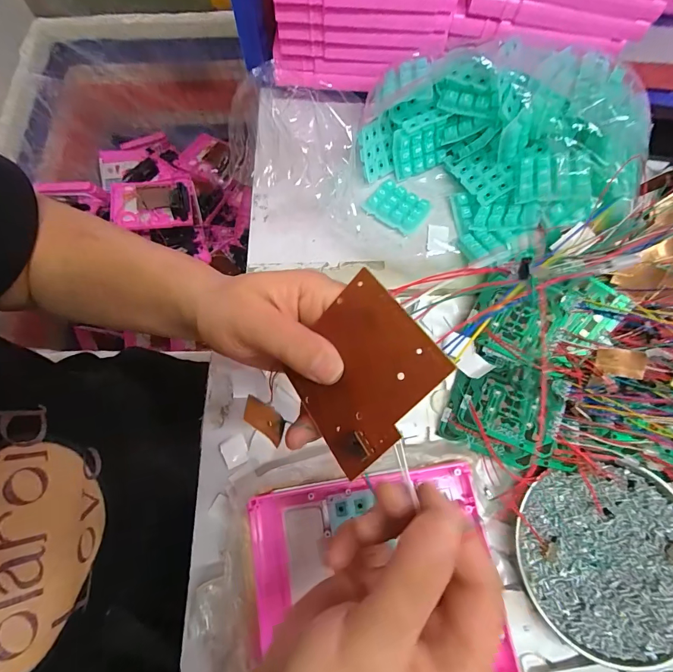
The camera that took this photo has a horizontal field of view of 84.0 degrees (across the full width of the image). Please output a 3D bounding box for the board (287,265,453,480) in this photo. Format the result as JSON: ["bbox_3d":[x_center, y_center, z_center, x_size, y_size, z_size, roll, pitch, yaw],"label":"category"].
[{"bbox_3d":[0.010,0.018,0.178,0.071,0.004,0.070,-49,57,19],"label":"board"}]

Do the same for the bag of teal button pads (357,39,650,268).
[{"bbox_3d":[0.135,-0.156,0.338,0.233,0.092,0.169,15,73,6],"label":"bag of teal button pads"}]

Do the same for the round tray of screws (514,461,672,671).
[{"bbox_3d":[0.204,0.163,0.278,0.129,0.021,0.126,0,72,1],"label":"round tray of screws"}]

